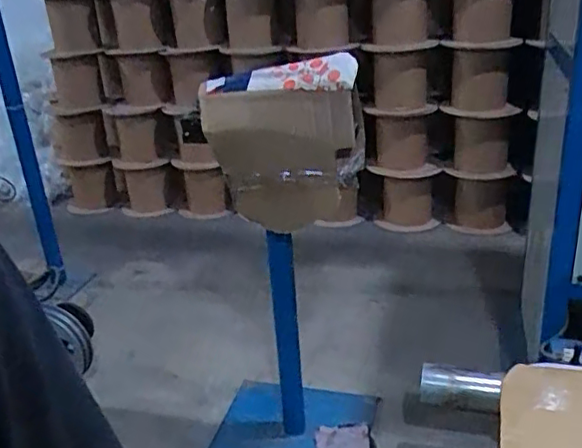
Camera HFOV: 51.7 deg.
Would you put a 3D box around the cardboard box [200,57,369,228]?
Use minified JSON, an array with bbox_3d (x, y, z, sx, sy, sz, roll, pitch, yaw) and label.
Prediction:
[{"bbox_3d":[-0.014,-0.167,1.348,0.347,0.358,0.100,-3,24,4],"label":"cardboard box"}]

